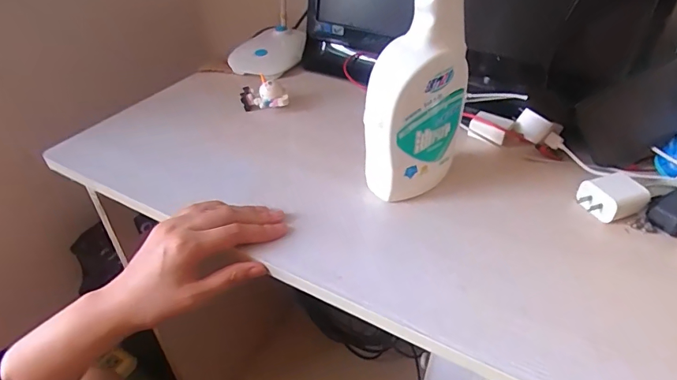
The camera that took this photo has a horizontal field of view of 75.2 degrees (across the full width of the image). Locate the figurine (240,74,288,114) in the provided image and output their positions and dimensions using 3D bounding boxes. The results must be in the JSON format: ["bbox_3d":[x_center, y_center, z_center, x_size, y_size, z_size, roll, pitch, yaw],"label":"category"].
[{"bbox_3d":[-0.097,-0.125,0.579,0.060,0.039,0.028,-4,40,-4],"label":"figurine"}]

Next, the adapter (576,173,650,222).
[{"bbox_3d":[0.262,0.006,0.422,0.055,0.024,0.039,-13,42,-14],"label":"adapter"}]

